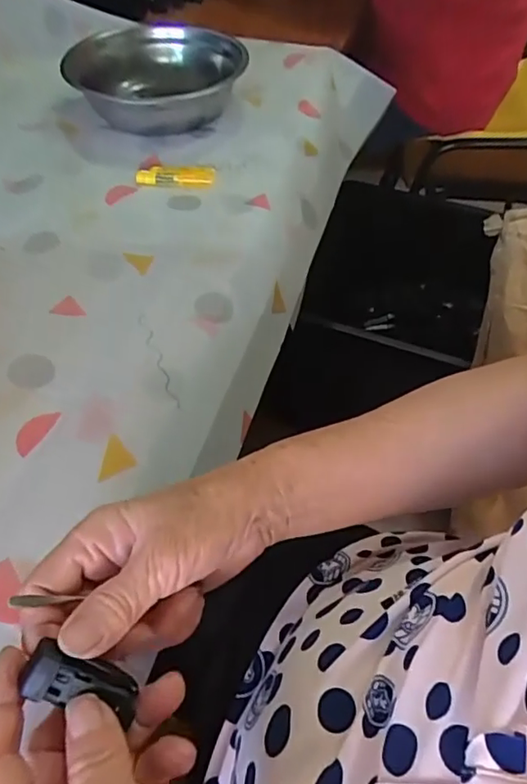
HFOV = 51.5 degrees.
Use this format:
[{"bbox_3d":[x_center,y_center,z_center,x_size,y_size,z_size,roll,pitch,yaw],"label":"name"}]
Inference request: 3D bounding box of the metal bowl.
[{"bbox_3d":[-0.125,-0.379,0.660,0.190,0.061,0.190,1,51,-1],"label":"metal bowl"}]

